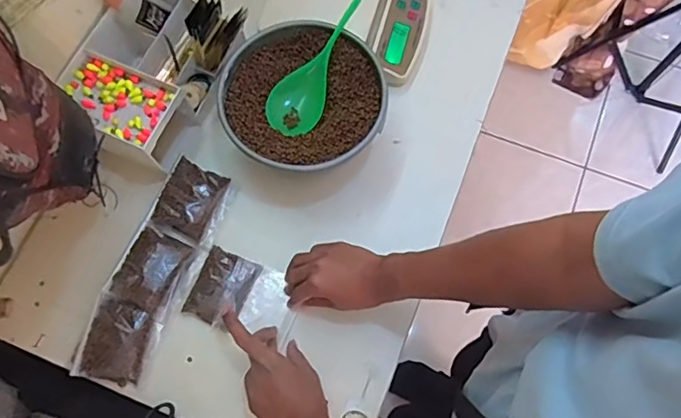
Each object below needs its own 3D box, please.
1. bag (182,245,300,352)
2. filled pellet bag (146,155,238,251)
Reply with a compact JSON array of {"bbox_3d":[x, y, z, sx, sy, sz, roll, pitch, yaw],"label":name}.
[{"bbox_3d":[-0.116,0.107,0.667,0.127,0.023,0.087,20,73,7],"label":"bag"},{"bbox_3d":[-0.187,-0.009,0.689,0.080,0.026,0.096,26,74,9],"label":"filled pellet bag"}]

